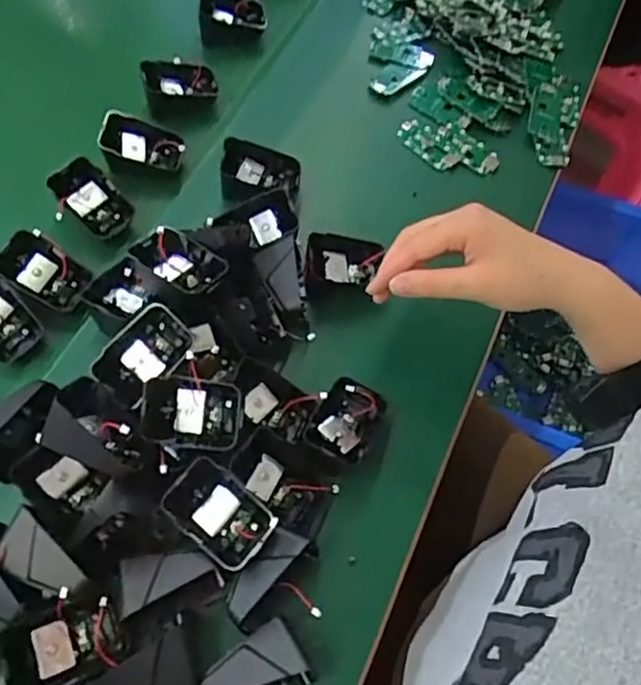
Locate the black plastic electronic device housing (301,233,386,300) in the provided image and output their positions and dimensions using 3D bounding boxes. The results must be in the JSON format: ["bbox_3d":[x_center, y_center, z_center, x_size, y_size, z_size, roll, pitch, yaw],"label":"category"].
[{"bbox_3d":[0.016,-0.063,0.520,0.064,0.017,0.046,11,83,-27],"label":"black plastic electronic device housing"}]

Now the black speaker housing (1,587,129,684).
[{"bbox_3d":[-0.154,0.181,0.389,0.062,0.037,0.052,-18,65,-12],"label":"black speaker housing"}]

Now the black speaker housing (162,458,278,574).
[{"bbox_3d":[-0.066,0.113,0.422,0.071,0.035,0.043,36,67,15],"label":"black speaker housing"}]

